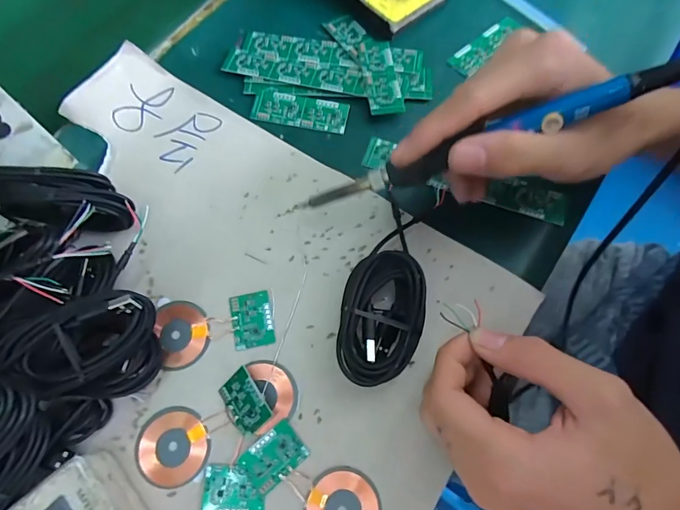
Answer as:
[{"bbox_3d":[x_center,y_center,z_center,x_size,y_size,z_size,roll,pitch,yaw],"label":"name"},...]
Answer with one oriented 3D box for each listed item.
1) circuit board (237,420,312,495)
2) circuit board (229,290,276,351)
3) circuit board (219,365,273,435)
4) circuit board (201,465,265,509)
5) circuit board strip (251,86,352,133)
[{"bbox_3d":[-0.037,0.113,0.232,0.034,0.004,0.026,-38,75,-13],"label":"circuit board"},{"bbox_3d":[-0.055,0.040,0.259,0.024,0.004,0.034,-12,70,-5],"label":"circuit board"},{"bbox_3d":[-0.055,0.084,0.236,0.025,0.004,0.035,-46,62,14],"label":"circuit board"},{"bbox_3d":[-0.058,0.130,0.227,0.033,0.004,0.025,1,70,0],"label":"circuit board"},{"bbox_3d":[-0.030,-0.110,0.314,0.072,0.004,0.027,11,70,3],"label":"circuit board strip"}]

